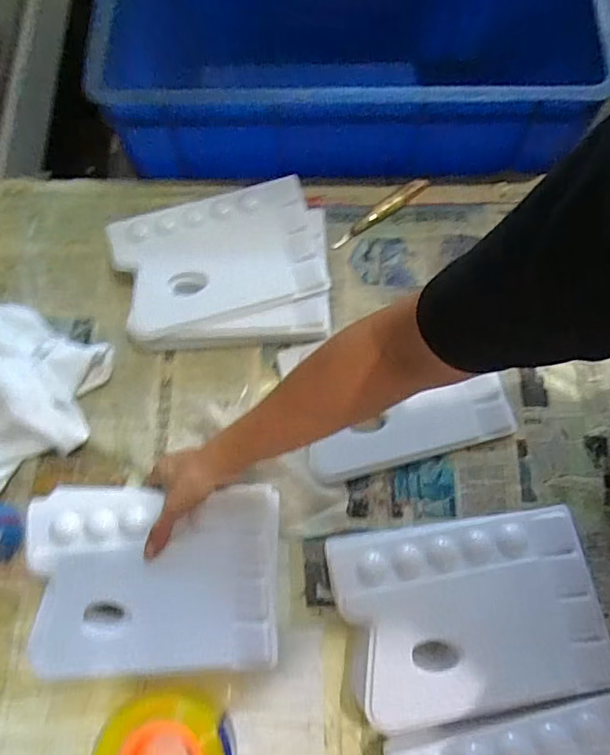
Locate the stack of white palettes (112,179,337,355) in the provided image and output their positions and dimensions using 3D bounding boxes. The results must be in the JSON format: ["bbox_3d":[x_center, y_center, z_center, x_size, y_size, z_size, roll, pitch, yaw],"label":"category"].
[{"bbox_3d":[-0.100,-0.136,0.670,0.250,0.045,0.199,-3,73,0],"label":"stack of white palettes"}]

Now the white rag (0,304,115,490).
[{"bbox_3d":[-0.344,0.022,0.622,0.208,0.049,0.207,20,75,7],"label":"white rag"}]

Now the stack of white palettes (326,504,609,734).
[{"bbox_3d":[0.155,0.229,0.543,0.241,0.061,0.178,-10,73,-2],"label":"stack of white palettes"}]

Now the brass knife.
[{"bbox_3d":[0.096,-0.212,0.704,0.150,0.011,0.021,-35,76,-9],"label":"brass knife"}]

